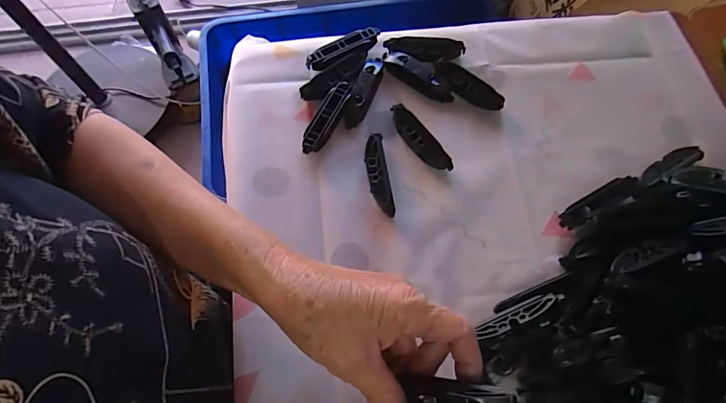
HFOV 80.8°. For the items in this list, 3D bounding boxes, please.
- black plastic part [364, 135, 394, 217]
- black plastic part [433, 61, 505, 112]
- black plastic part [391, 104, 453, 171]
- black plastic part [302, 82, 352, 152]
[{"bbox_3d":[0.014,-0.024,0.386,0.018,0.015,0.077,-8,67,-2],"label":"black plastic part"},{"bbox_3d":[0.106,-0.115,0.427,0.075,0.019,0.025,30,71,13],"label":"black plastic part"},{"bbox_3d":[0.052,-0.060,0.403,0.018,0.022,0.081,-35,71,-13],"label":"black plastic part"},{"bbox_3d":[-0.035,-0.079,0.410,0.020,0.017,0.081,25,69,11],"label":"black plastic part"}]

